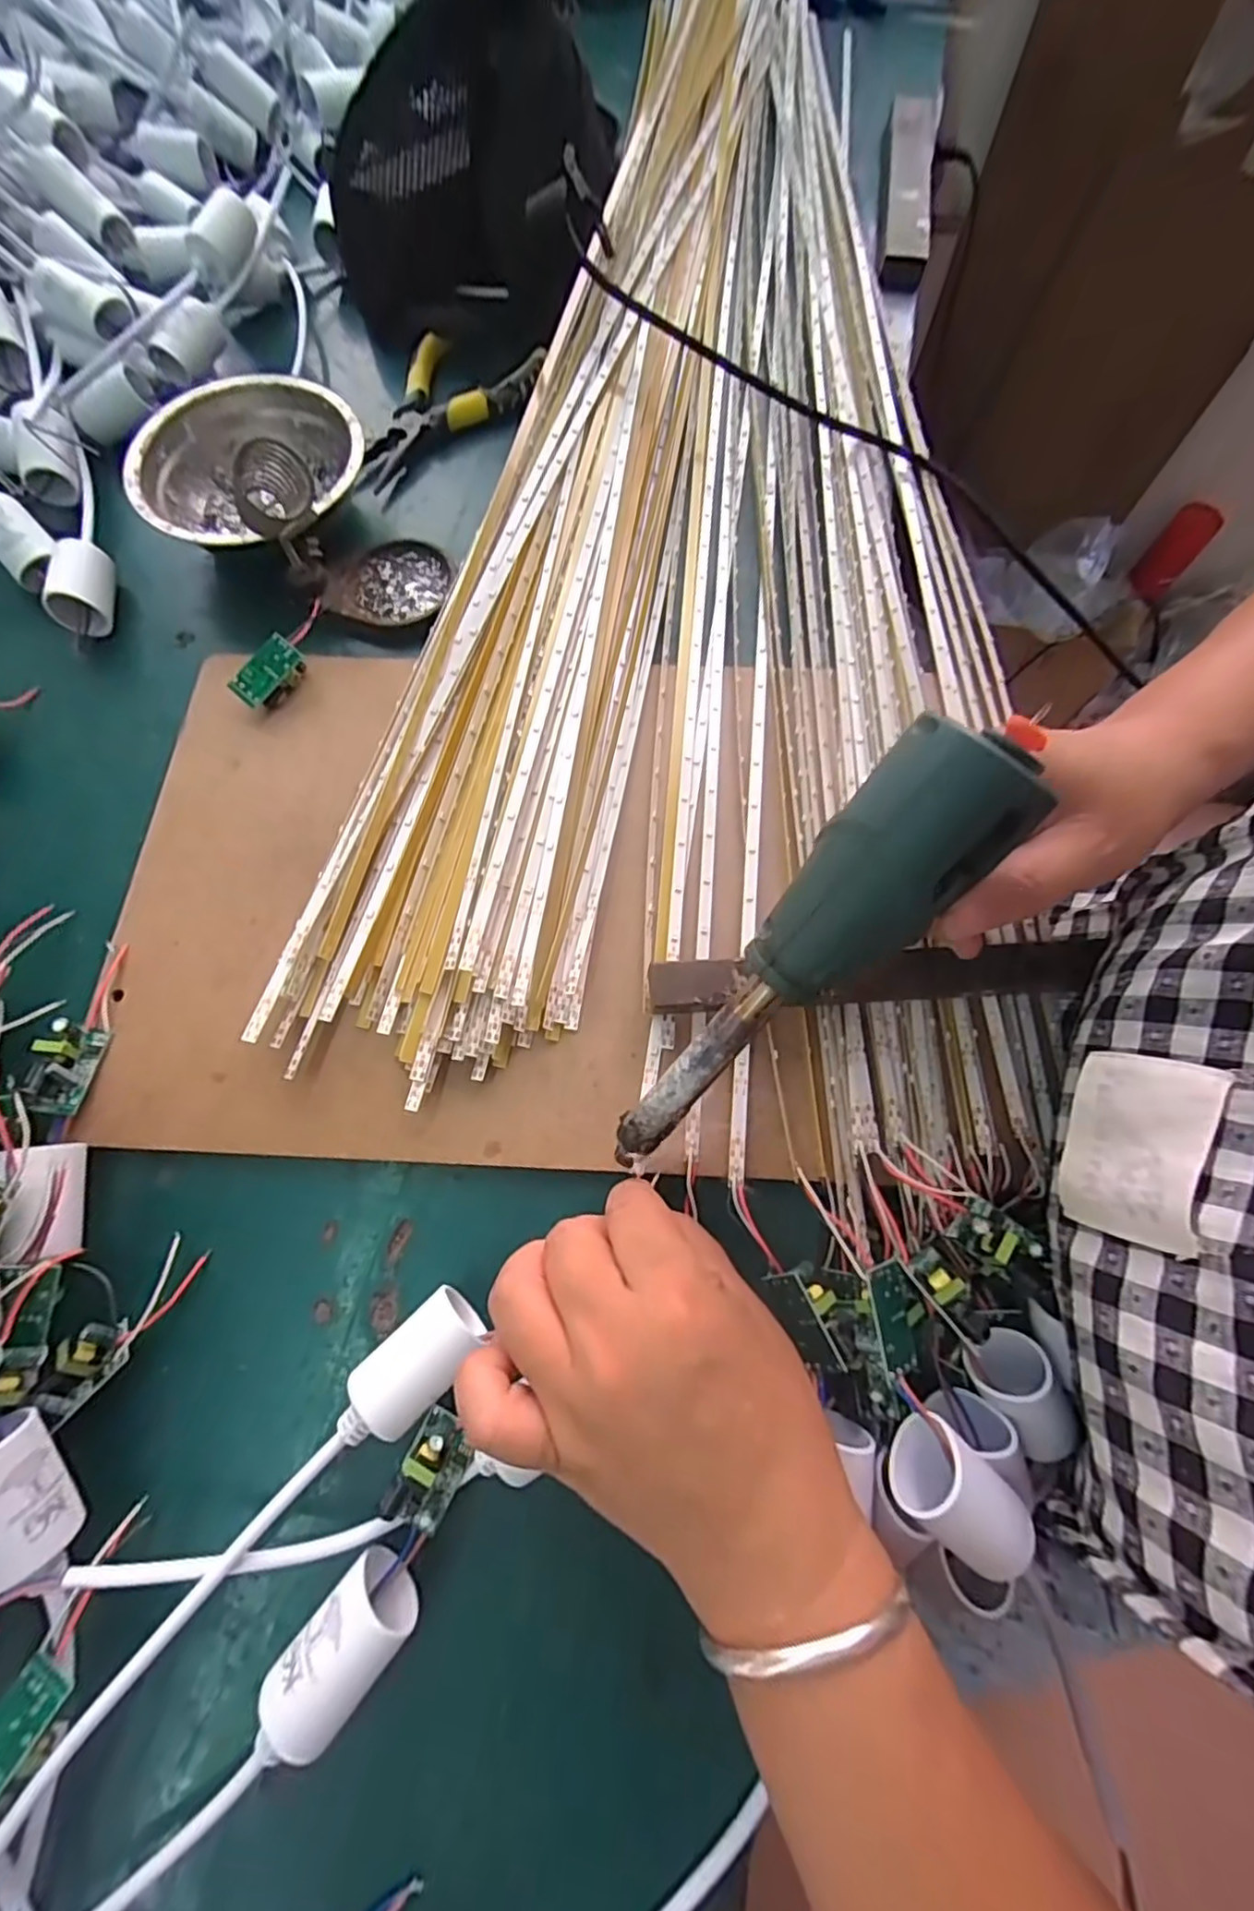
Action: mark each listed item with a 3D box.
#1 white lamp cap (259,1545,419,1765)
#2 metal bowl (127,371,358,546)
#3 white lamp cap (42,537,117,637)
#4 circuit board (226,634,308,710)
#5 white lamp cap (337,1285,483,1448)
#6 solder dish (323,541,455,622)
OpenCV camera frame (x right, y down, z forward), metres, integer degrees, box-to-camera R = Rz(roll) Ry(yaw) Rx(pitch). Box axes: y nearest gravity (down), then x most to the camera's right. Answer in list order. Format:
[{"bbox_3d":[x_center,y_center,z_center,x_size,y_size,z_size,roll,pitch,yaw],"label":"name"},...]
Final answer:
[{"bbox_3d":[-0.094,0.229,0.213,0.028,0.028,0.044,38,76,12],"label":"white lamp cap"},{"bbox_3d":[-0.217,-0.282,0.381,0.124,0.040,0.124,0,71,0],"label":"metal bowl"},{"bbox_3d":[-0.307,-0.210,0.363,0.029,0.028,0.048,-14,72,-4],"label":"white lamp cap"},{"bbox_3d":[-0.193,-0.152,0.345,0.019,0.017,0.038,36,75,11],"label":"circuit board"},{"bbox_3d":[-0.080,0.153,0.238,0.053,0.029,0.028,-43,76,-13],"label":"white lamp cap"},{"bbox_3d":[-0.136,-0.217,0.373,0.063,0.008,0.061,0,71,0],"label":"solder dish"}]

